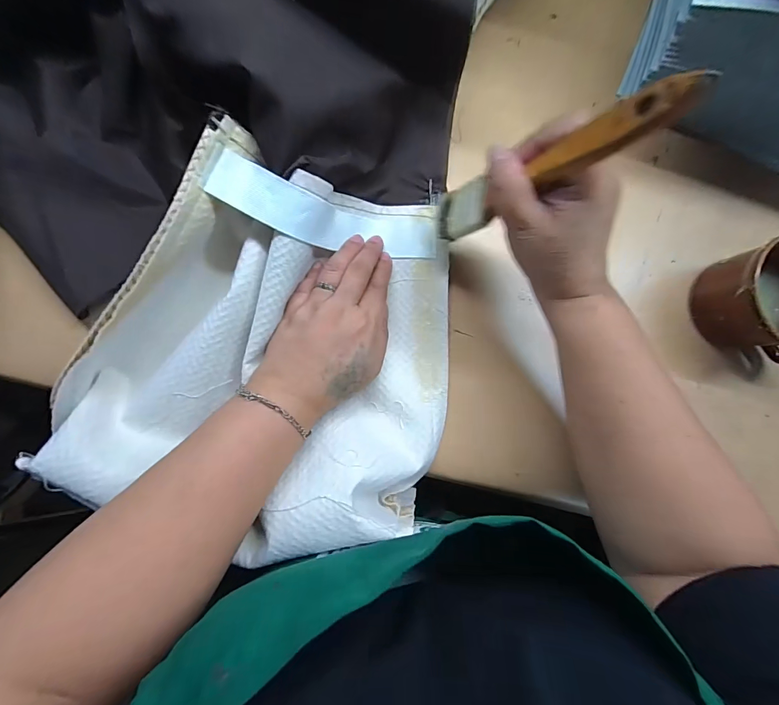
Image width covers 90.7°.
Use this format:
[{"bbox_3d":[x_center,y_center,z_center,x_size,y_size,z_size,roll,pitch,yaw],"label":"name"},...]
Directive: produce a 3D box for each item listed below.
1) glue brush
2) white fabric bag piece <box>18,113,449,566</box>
[{"bbox_3d":[0.080,-0.100,0.217,0.012,0.168,0.035,11,86,-26],"label":"glue brush"},{"bbox_3d":[-0.082,-0.005,0.275,0.261,0.070,0.255,10,86,-4],"label":"white fabric bag piece"}]

